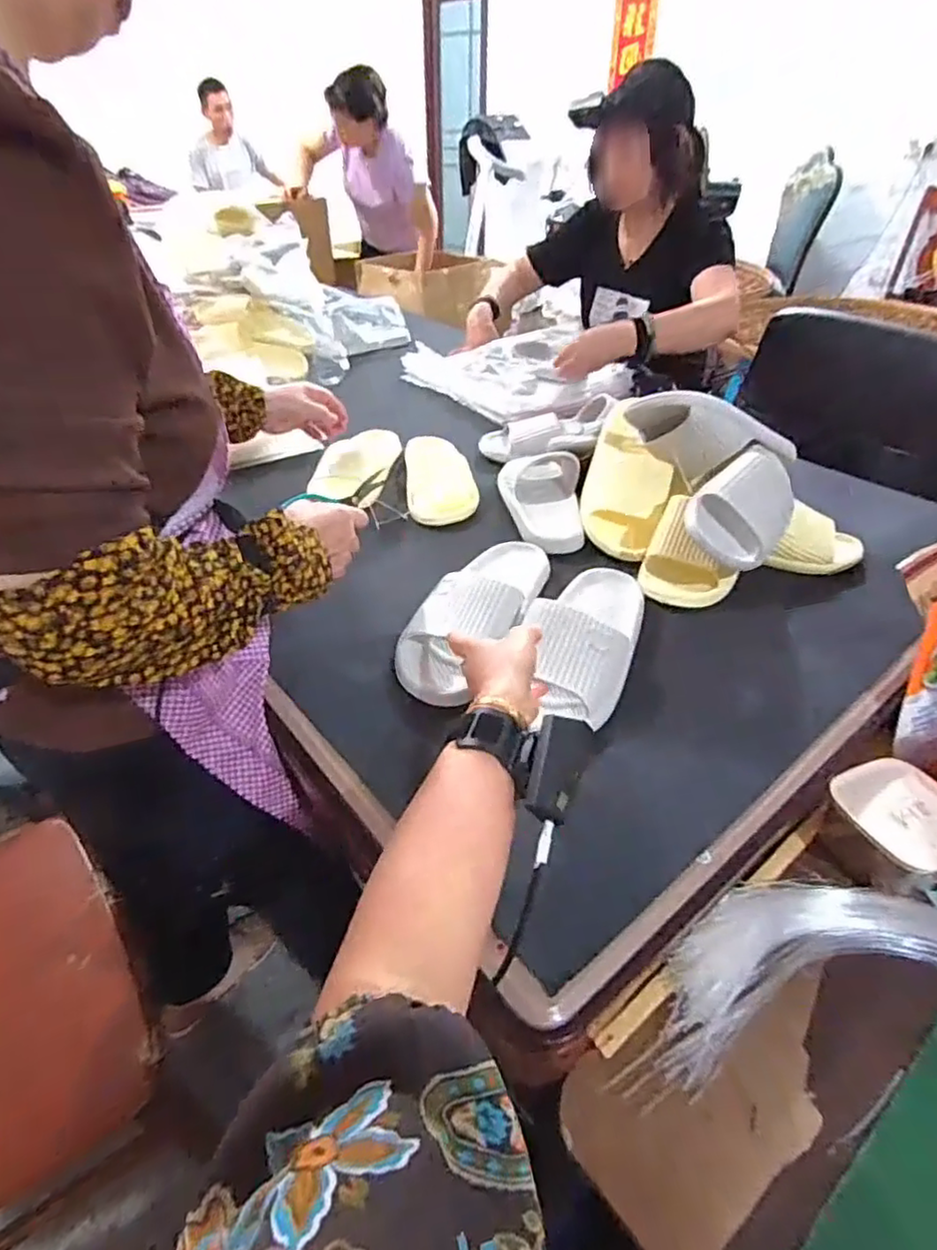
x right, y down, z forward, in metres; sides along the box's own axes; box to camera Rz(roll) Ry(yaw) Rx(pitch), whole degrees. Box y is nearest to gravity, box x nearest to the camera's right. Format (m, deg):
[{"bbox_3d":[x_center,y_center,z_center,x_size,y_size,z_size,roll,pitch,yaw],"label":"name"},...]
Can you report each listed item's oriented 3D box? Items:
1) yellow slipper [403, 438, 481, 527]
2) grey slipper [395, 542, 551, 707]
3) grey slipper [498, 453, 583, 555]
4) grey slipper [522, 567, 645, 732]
[{"bbox_3d":[-0.044,-0.225,0.987,0.106,0.056,0.219,-4,39,-5],"label":"yellow slipper"},{"bbox_3d":[0.012,-0.029,0.709,0.096,0.074,0.286,20,42,23],"label":"grey slipper"},{"bbox_3d":[0.109,-0.198,0.921,0.111,0.065,0.241,-4,39,-5],"label":"grey slipper"},{"bbox_3d":[0.128,0.002,0.675,0.098,0.084,0.231,14,32,16],"label":"grey slipper"}]

